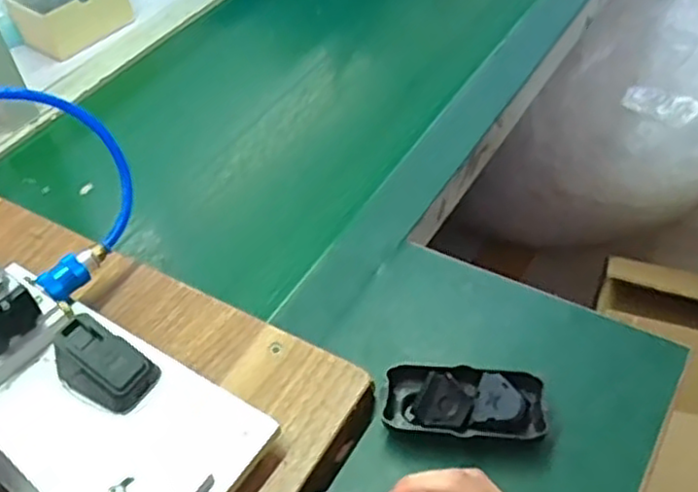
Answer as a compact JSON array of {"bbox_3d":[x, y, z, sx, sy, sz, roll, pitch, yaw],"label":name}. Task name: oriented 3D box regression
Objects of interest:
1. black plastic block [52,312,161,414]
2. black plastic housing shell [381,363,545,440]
[{"bbox_3d":[-0.164,0.077,0.467,0.062,0.033,0.042,20,52,21],"label":"black plastic block"},{"bbox_3d":[0.080,0.111,0.491,0.107,0.033,0.048,4,48,8],"label":"black plastic housing shell"}]

